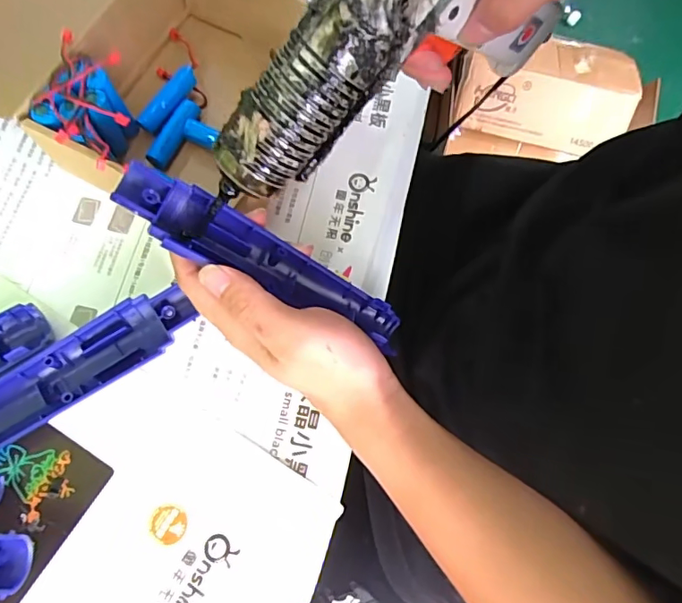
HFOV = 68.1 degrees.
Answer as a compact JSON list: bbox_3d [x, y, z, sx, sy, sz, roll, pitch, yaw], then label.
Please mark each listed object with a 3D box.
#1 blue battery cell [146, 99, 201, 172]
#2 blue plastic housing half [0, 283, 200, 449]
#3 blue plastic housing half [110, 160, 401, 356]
[{"bbox_3d":[-0.113,-0.114,0.347,0.014,0.016,0.052,25,75,7],"label":"blue battery cell"},{"bbox_3d":[-0.164,0.046,0.298,0.167,0.018,0.038,-32,76,-10],"label":"blue plastic housing half"},{"bbox_3d":[-0.035,-0.019,0.273,0.170,0.022,0.036,28,72,-25],"label":"blue plastic housing half"}]

